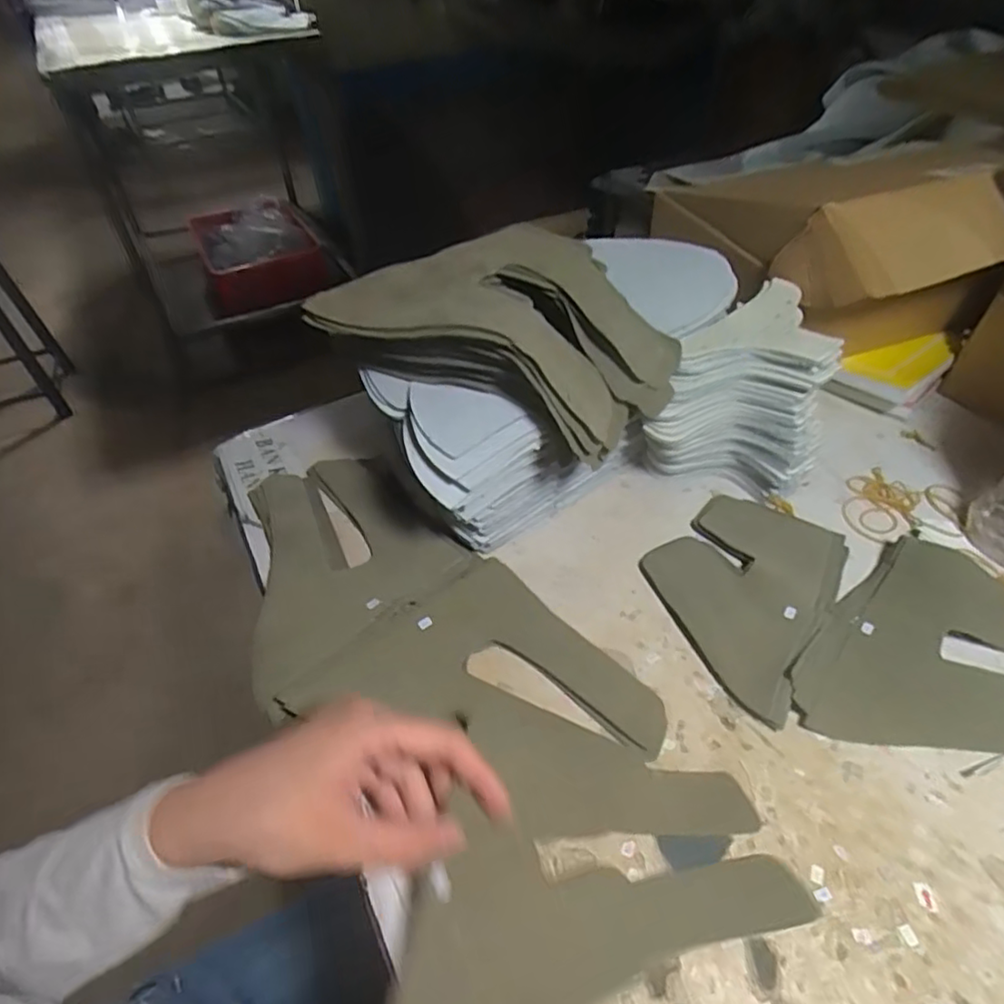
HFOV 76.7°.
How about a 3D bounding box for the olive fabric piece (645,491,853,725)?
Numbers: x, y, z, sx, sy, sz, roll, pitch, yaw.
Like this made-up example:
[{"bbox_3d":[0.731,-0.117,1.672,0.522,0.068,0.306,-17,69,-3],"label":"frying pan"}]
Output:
[{"bbox_3d":[0.145,0.051,0.397,0.104,0.018,0.146,25,49,24],"label":"olive fabric piece"}]

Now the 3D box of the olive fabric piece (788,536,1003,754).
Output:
[{"bbox_3d":[0.240,0.086,0.354,0.108,0.020,0.154,32,52,29],"label":"olive fabric piece"}]

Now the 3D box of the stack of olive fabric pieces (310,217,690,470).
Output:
[{"bbox_3d":[0.002,-0.102,0.380,0.197,0.070,0.125,16,46,17],"label":"stack of olive fabric pieces"}]

